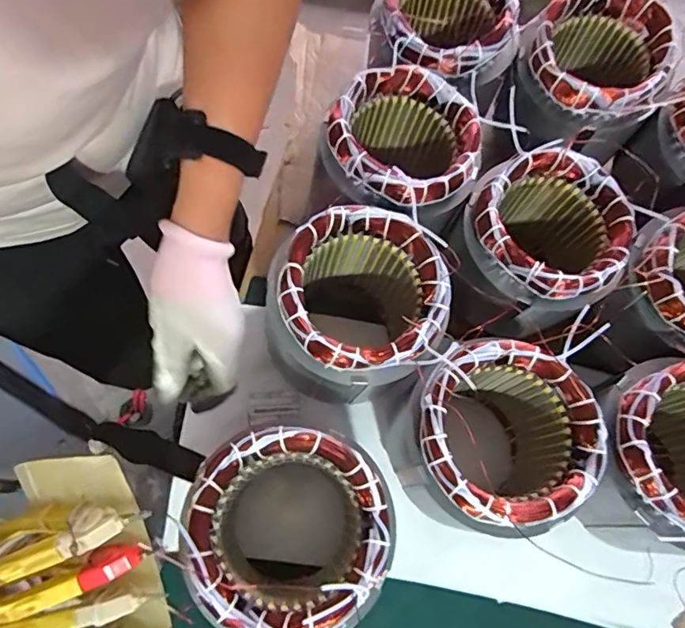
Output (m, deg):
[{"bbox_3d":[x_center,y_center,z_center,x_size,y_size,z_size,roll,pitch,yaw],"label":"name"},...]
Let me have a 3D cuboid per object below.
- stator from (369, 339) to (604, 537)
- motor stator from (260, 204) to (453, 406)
[{"bbox_3d":[0.123,0.108,0.459,0.148,0.156,0.153,-23,72,-8],"label":"stator"},{"bbox_3d":[0.014,-0.003,0.477,0.141,0.148,0.132,0,70,0],"label":"motor stator"}]

